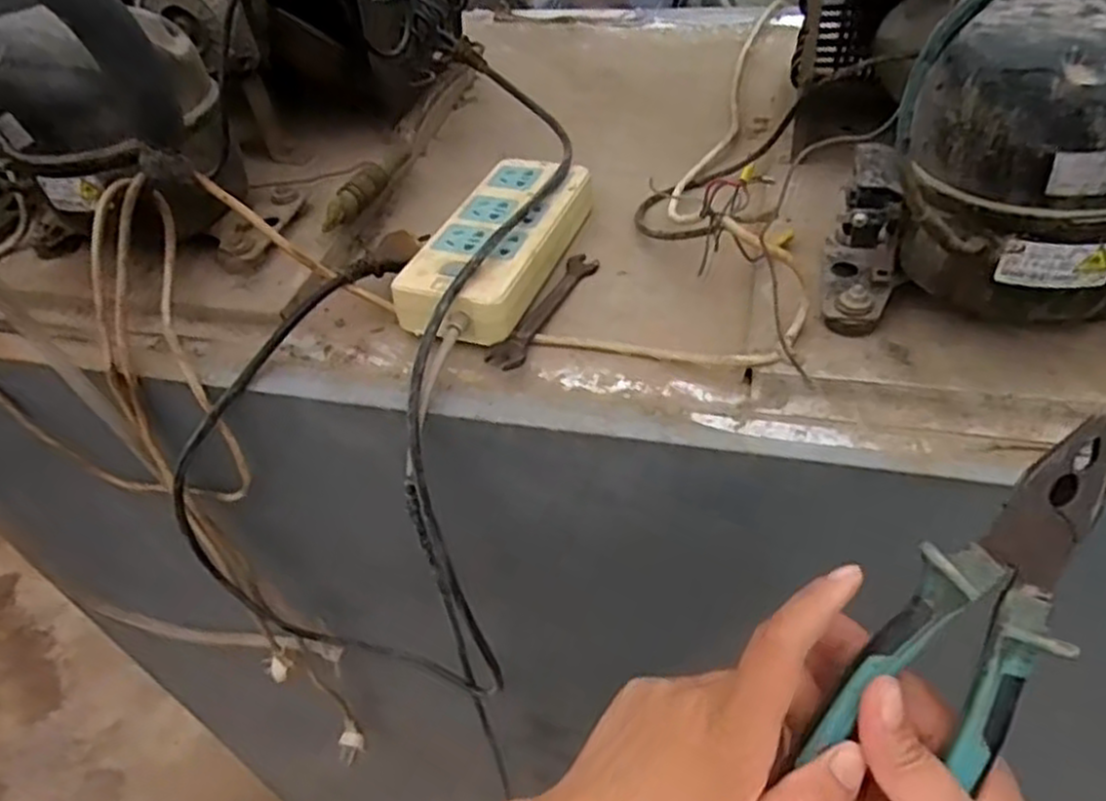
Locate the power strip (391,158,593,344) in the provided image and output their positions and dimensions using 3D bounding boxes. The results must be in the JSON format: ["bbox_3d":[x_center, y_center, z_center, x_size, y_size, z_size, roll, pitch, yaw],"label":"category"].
[{"bbox_3d":[-0.036,-0.107,0.531,0.077,0.044,0.192,13,49,18],"label":"power strip"}]

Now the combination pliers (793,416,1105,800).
[{"bbox_3d":[0.153,0.092,0.286,0.051,0.013,0.193,31,89,31],"label":"combination pliers"}]

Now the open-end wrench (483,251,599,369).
[{"bbox_3d":[-0.004,-0.063,0.503,0.022,0.013,0.130,16,50,21],"label":"open-end wrench"}]

